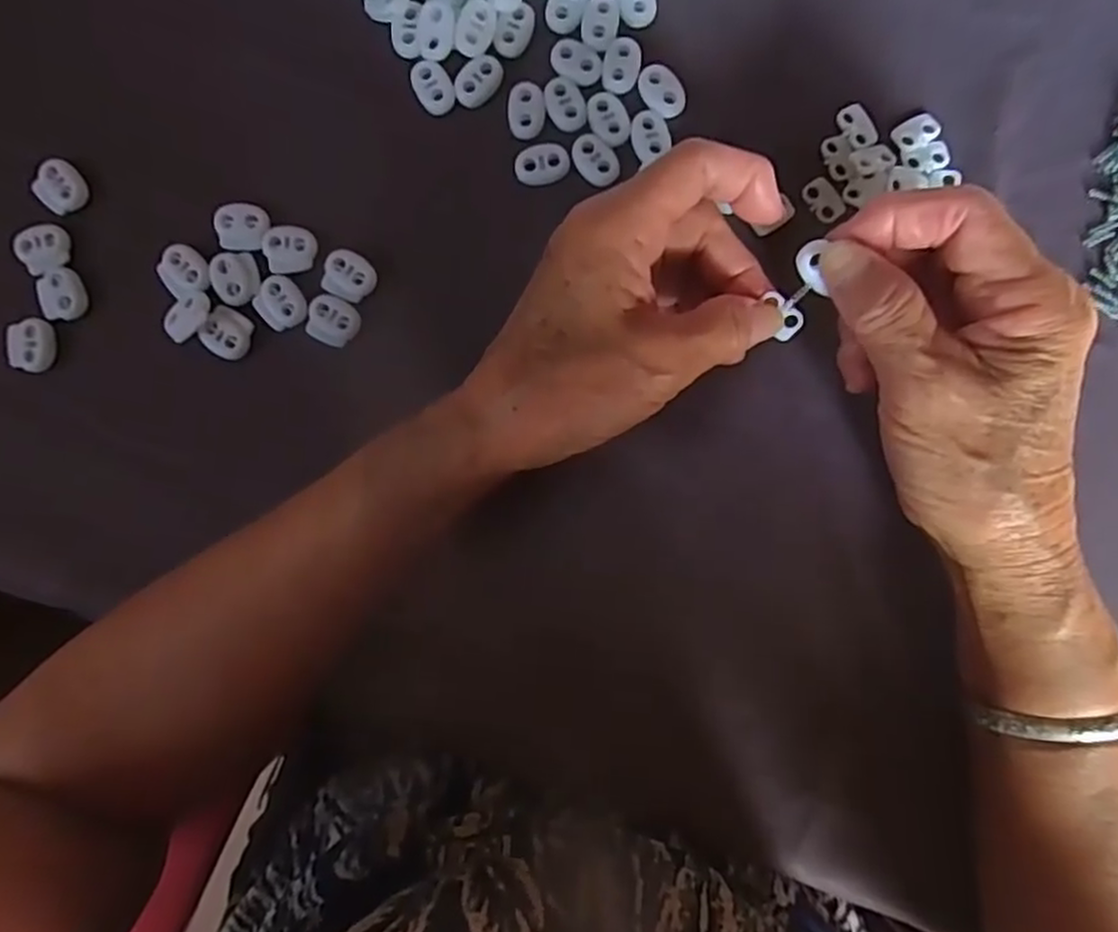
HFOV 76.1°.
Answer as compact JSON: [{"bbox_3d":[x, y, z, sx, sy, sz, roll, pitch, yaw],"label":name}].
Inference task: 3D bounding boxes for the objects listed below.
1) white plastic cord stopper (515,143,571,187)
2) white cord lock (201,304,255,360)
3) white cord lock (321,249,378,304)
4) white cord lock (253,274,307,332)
[{"bbox_3d":[-0.007,-0.126,0.295,0.022,0.004,0.015,-8,89,2],"label":"white plastic cord stopper"},{"bbox_3d":[-0.140,-0.056,0.300,0.018,0.007,0.020,27,90,2],"label":"white cord lock"},{"bbox_3d":[-0.088,-0.080,0.297,0.021,0.004,0.019,27,90,2],"label":"white cord lock"},{"bbox_3d":[-0.117,-0.069,0.298,0.019,0.004,0.021,-42,88,1],"label":"white cord lock"}]

